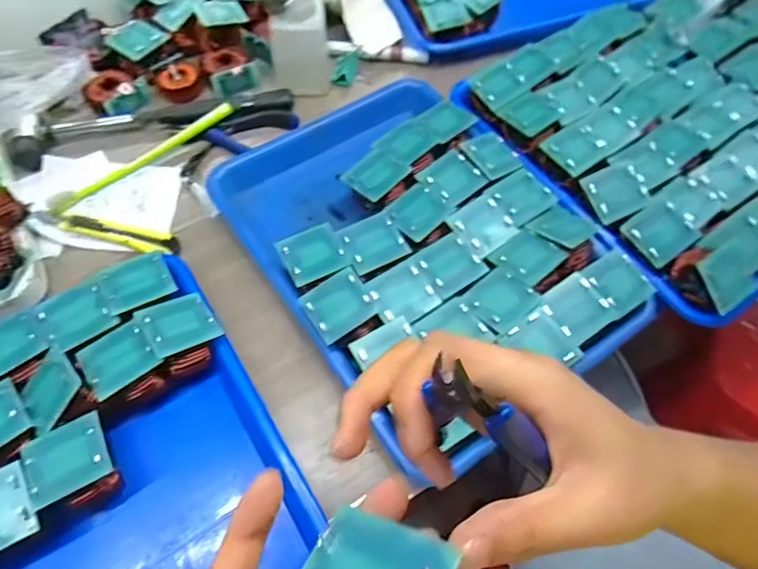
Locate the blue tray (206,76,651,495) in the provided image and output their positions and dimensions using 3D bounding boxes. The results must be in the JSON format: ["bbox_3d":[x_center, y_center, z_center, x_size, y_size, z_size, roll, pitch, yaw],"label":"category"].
[{"bbox_3d":[0.036,-0.042,0.437,0.247,0.057,0.318,-30,66,-18],"label":"blue tray"}]

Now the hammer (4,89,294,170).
[{"bbox_3d":[-0.223,-0.166,0.516,0.268,0.030,0.059,-16,62,-11],"label":"hammer"}]

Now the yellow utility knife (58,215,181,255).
[{"bbox_3d":[-0.226,-0.043,0.448,0.109,0.012,0.022,14,61,6],"label":"yellow utility knife"}]

